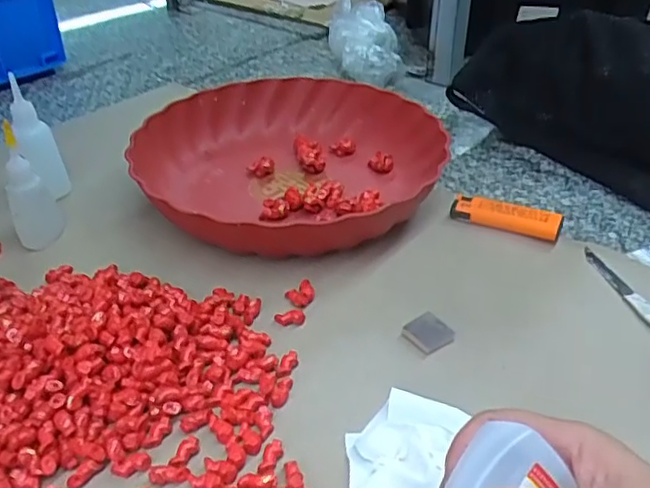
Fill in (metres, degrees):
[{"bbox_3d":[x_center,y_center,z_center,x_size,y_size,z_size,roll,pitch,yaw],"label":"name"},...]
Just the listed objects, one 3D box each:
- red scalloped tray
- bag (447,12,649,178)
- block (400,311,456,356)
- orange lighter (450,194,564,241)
[{"bbox_3d":[-0.031,-0.067,0.505,0.238,0.045,0.241,26,43,32],"label":"red scalloped tray"},{"bbox_3d":[0.228,-0.124,0.524,0.237,0.109,0.099,20,40,26],"label":"bag"},{"bbox_3d":[0.062,0.054,0.379,0.025,0.008,0.025,-23,41,-28],"label":"block"},{"bbox_3d":[0.134,-0.020,0.464,0.078,0.018,0.020,15,38,21],"label":"orange lighter"}]

